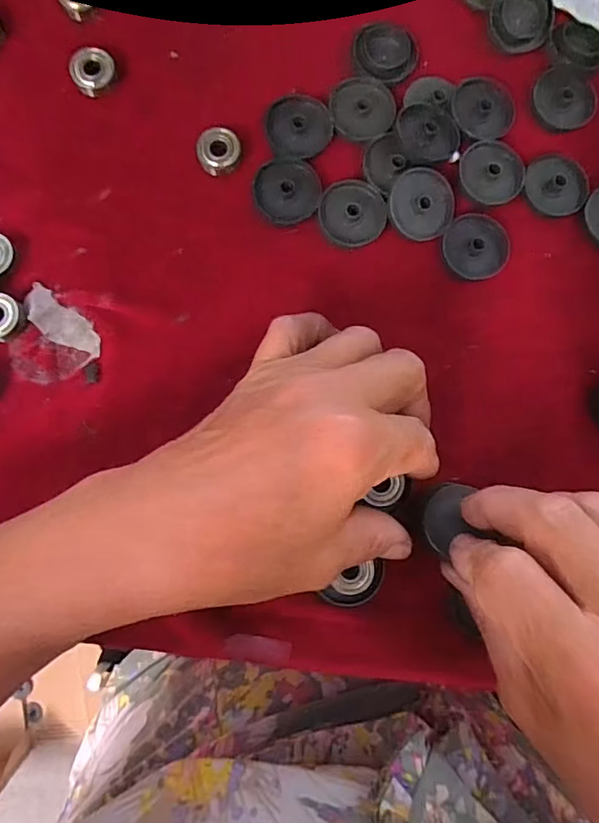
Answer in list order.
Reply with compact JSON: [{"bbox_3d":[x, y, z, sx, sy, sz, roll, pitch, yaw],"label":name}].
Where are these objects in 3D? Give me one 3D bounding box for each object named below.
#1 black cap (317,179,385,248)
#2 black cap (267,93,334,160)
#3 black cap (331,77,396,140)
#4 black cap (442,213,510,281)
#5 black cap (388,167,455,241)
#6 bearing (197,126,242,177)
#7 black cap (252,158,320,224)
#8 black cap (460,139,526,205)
[{"bbox_3d":[0.026,-0.099,0.248,0.033,0.004,0.032,0,85,-2],"label":"black cap"},{"bbox_3d":[0.000,-0.143,0.250,0.032,0.004,0.032,0,85,-2],"label":"black cap"},{"bbox_3d":[0.032,-0.154,0.253,0.032,0.004,0.032,0,85,-2],"label":"black cap"},{"bbox_3d":[0.089,-0.083,0.250,0.033,0.005,0.032,0,85,-2],"label":"black cap"},{"bbox_3d":[0.061,-0.104,0.249,0.032,0.005,0.034,0,85,-2],"label":"black cap"},{"bbox_3d":[-0.040,-0.129,0.248,0.021,0.010,0.018,-4,86,-3],"label":"bearing"},{"bbox_3d":[-0.006,-0.110,0.247,0.032,0.004,0.033,0,85,-2],"label":"black cap"},{"bbox_3d":[0.098,-0.122,0.253,0.032,0.004,0.033,-2,85,-3],"label":"black cap"}]

